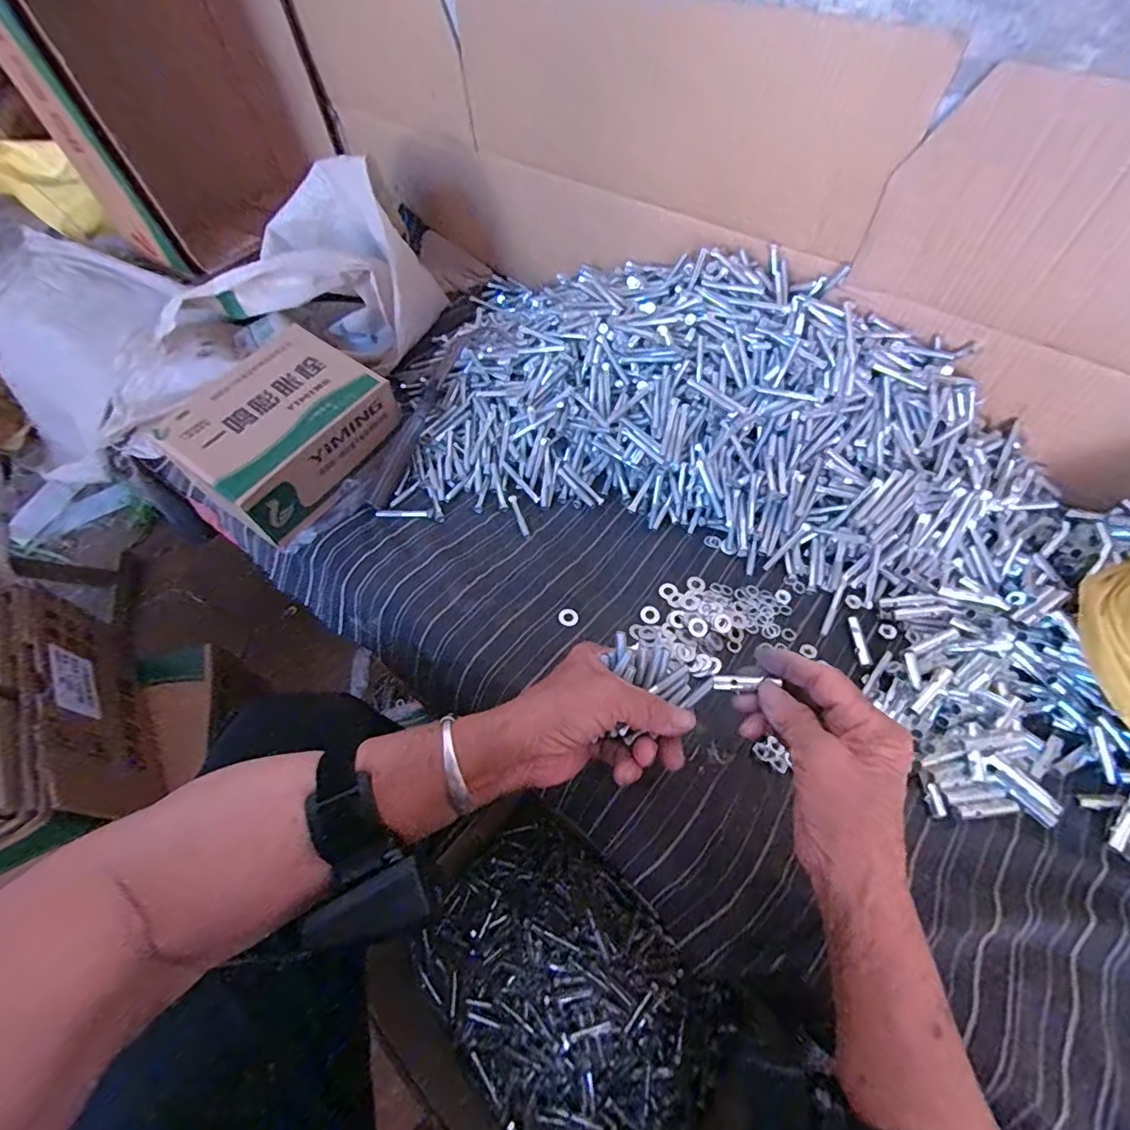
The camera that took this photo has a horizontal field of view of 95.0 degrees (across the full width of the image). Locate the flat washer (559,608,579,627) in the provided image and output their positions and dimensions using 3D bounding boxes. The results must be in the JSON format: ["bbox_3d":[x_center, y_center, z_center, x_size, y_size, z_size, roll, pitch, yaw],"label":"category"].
[{"bbox_3d":[0.003,0.045,0.447,0.017,0.004,0.018,4,60,-8],"label":"flat washer"}]

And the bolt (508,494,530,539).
[{"bbox_3d":[-0.046,-0.050,0.518,0.008,0.004,0.060,-15,59,-9],"label":"bolt"}]

